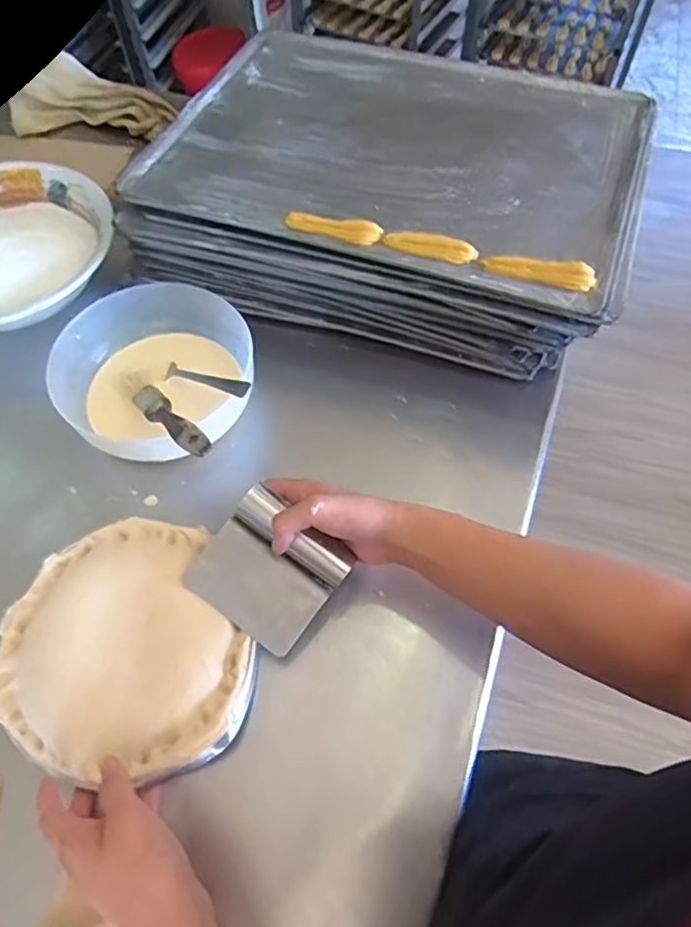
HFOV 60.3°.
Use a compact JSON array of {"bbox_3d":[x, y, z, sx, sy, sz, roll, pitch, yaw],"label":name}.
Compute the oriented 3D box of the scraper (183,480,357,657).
[{"bbox_3d":[-0.058,0.082,0.458,0.097,0.026,0.094,34,80,7],"label":"scraper"}]

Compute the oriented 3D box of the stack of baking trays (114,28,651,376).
[{"bbox_3d":[0.045,-0.290,0.639,0.476,0.117,0.342,17,61,10],"label":"stack of baking trays"}]

